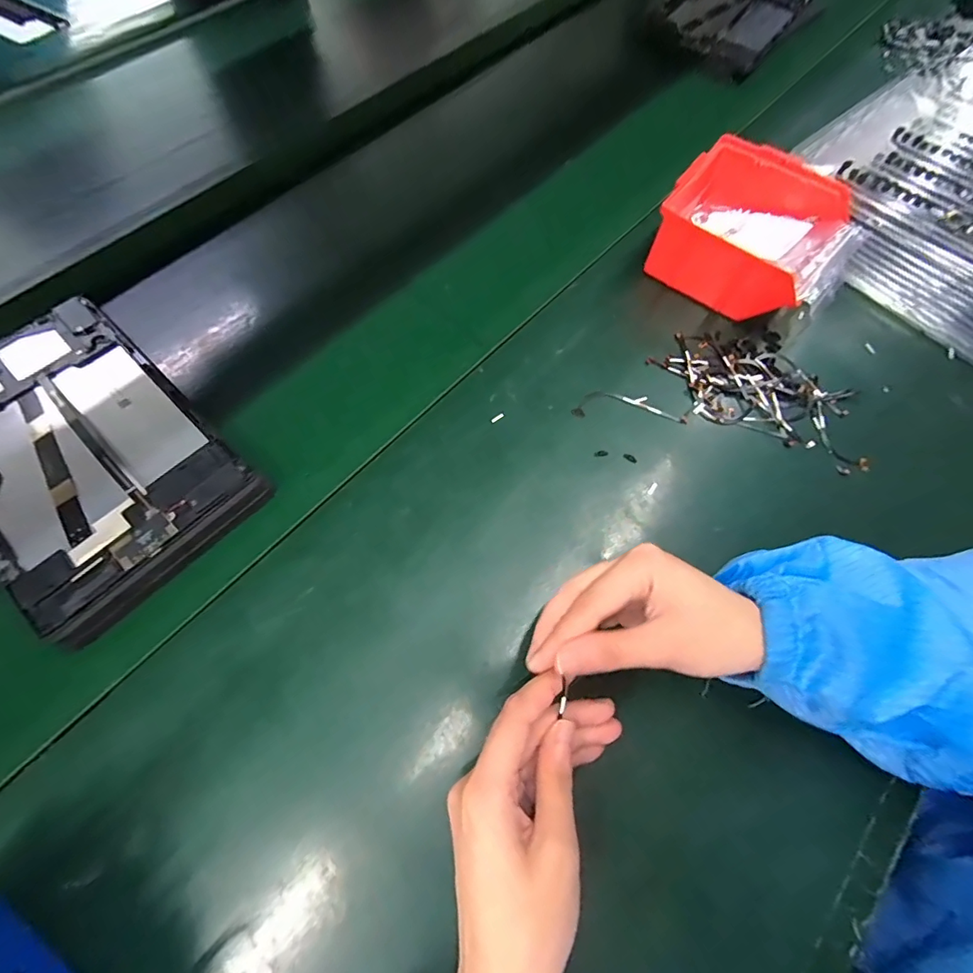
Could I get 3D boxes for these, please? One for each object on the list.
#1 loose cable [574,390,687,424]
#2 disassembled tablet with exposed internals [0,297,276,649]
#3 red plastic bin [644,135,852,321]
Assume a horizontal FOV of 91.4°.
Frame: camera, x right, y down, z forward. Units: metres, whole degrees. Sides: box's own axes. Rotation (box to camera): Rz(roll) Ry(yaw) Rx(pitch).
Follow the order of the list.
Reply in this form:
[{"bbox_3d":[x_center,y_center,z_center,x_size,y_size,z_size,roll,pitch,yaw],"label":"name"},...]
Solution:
[{"bbox_3d":[0.118,-0.067,0.392,0.093,0.005,0.026,3,66,1],"label":"loose cable"},{"bbox_3d":[-0.296,-0.018,0.344,0.256,0.034,0.166,41,72,16],"label":"disassembled tablet with exposed internals"},{"bbox_3d":[0.229,-0.229,0.421,0.135,0.062,0.125,34,70,12],"label":"red plastic bin"}]

